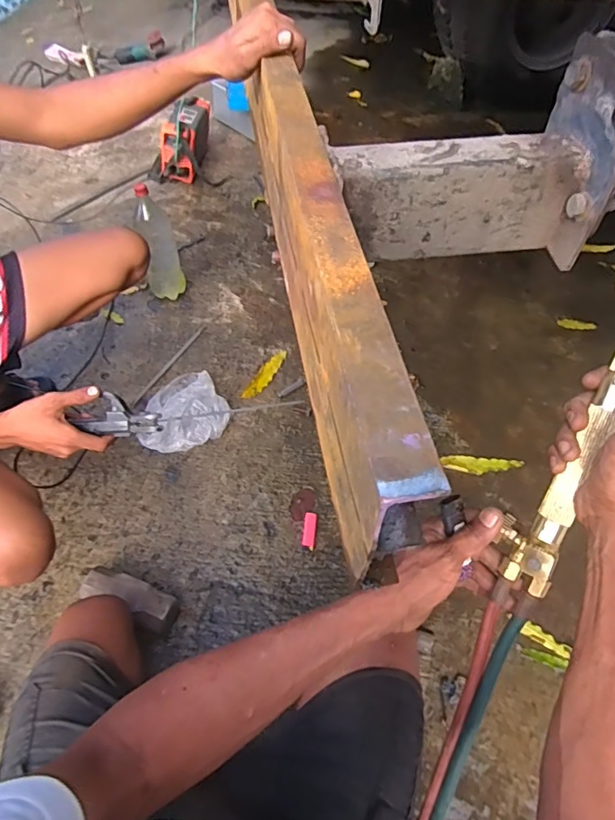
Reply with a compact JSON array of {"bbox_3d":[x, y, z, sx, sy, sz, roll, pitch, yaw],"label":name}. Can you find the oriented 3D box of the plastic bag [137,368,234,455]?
[{"bbox_3d":[-0.291,-0.008,1.114,0.200,0.072,0.205,-20,57,-19],"label":"plastic bag"}]

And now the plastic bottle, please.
[{"bbox_3d":[-0.386,-0.415,1.278,0.096,0.296,0.074,-24,58,-22],"label":"plastic bottle"}]

